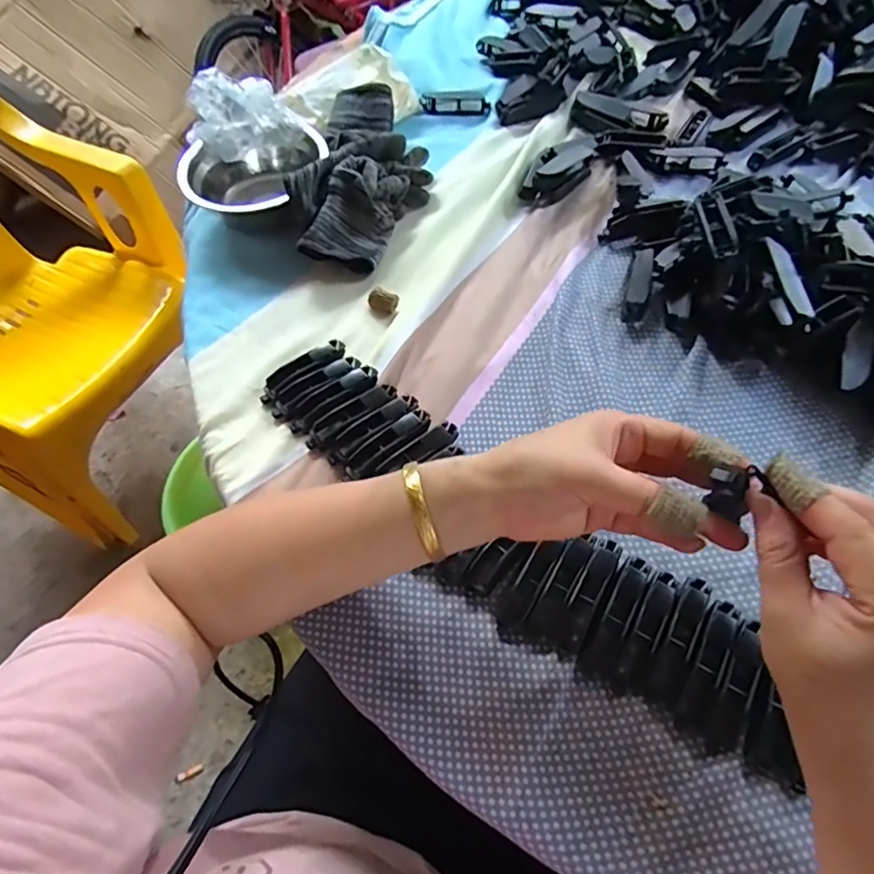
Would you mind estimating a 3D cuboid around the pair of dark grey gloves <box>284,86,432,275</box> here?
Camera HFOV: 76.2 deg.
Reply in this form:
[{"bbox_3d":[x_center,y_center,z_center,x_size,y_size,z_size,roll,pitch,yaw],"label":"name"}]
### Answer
[{"bbox_3d":[-0.063,-0.255,0.527,0.108,0.062,0.227,5,60,6],"label":"pair of dark grey gloves"}]

